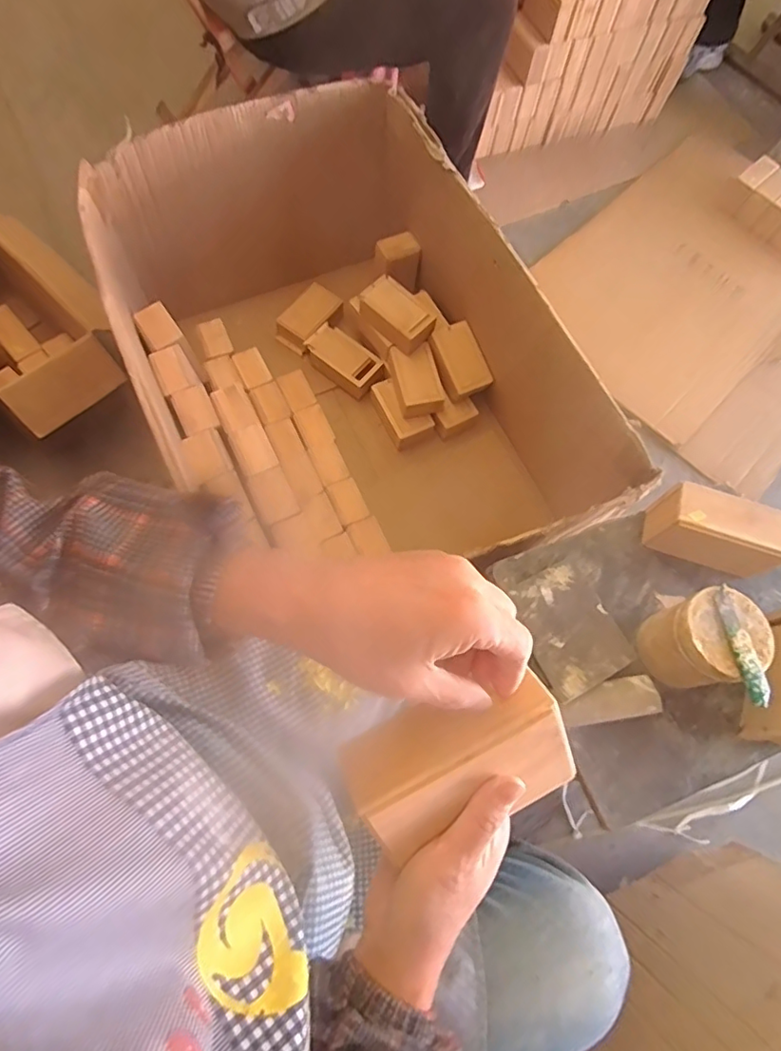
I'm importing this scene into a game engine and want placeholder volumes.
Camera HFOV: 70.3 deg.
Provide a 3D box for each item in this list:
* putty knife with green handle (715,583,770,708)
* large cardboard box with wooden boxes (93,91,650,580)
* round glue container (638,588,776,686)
[{"bbox_3d":[0.307,0.104,0.487,0.021,0.010,0.103,-7,71,-7],"label":"putty knife with green handle"},{"bbox_3d":[-0.081,-0.257,0.924,0.597,0.376,0.806,-19,73,-11],"label":"large cardboard box with wooden boxes"},{"bbox_3d":[0.298,0.110,0.534,0.088,0.093,0.082,2,70,-4],"label":"round glue container"}]

